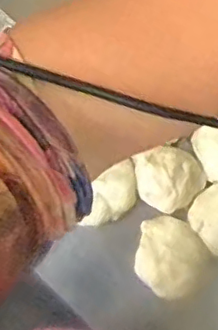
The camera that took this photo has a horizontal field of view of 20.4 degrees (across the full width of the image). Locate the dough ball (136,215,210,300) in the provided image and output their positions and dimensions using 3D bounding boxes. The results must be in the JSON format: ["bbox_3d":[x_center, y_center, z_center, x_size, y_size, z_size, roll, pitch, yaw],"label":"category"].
[{"bbox_3d":[0.060,0.095,0.609,0.071,0.040,0.087,-36,77,-11],"label":"dough ball"}]

